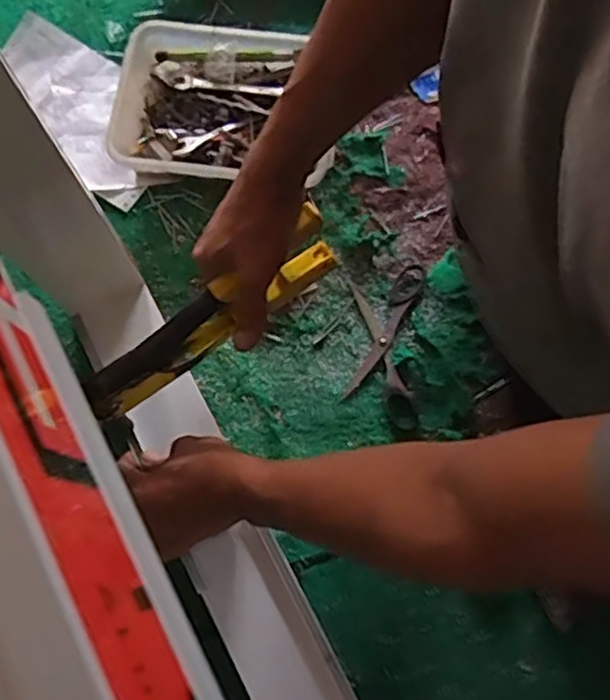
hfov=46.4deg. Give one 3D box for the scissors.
[{"bbox_3d":[0.076,-0.007,0.694,0.067,0.009,0.160,5,74,2],"label":"scissors"}]

